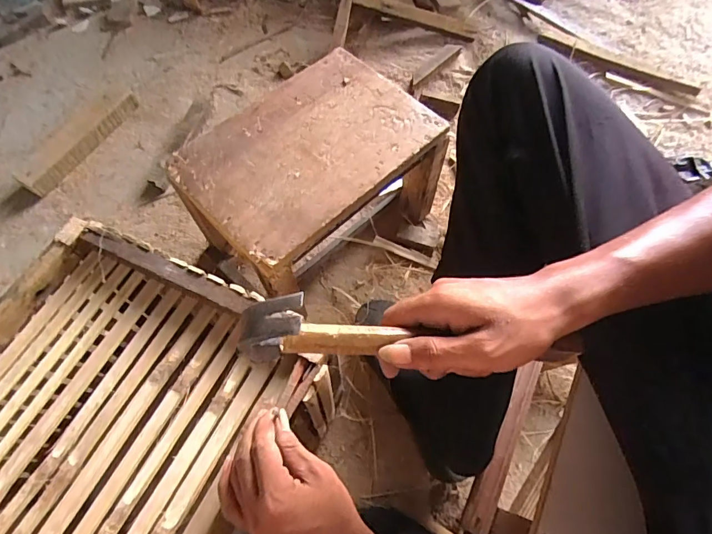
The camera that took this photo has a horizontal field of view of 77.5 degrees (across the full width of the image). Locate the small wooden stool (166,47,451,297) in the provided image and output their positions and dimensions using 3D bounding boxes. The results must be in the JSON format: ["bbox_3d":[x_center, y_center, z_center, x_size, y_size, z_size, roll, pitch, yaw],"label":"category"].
[{"bbox_3d":[-0.064,-0.110,0.679,0.232,0.217,0.323,40,70,18],"label":"small wooden stool"}]

